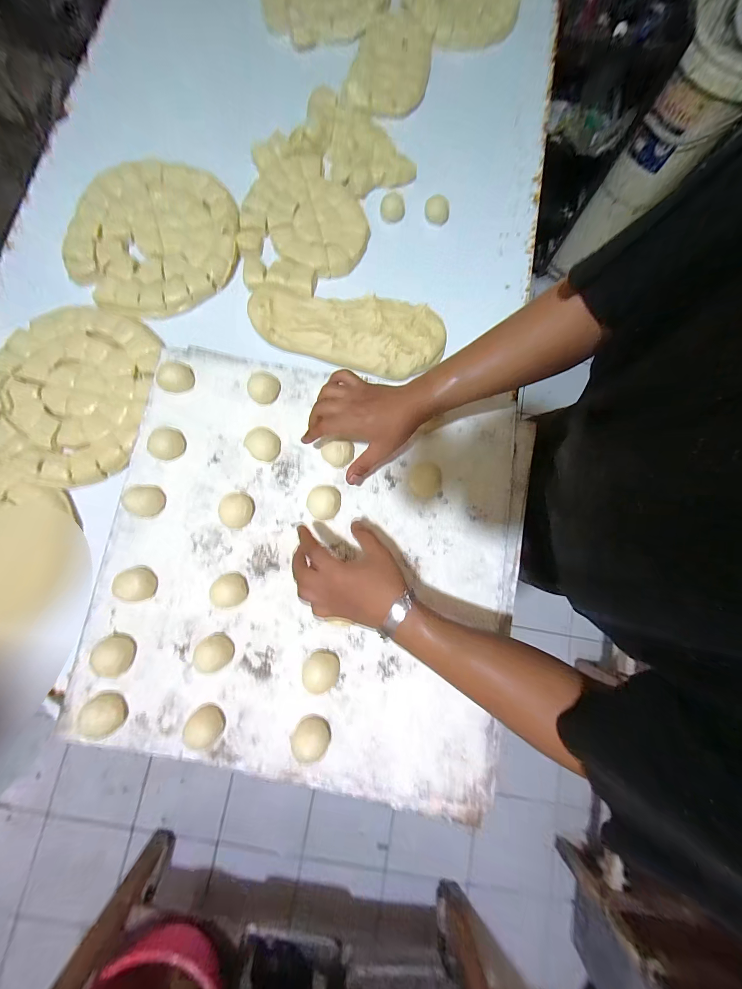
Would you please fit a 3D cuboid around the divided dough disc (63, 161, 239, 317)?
[{"bbox_3d":[-0.399,-0.477,0.609,0.294,0.029,0.301,0,81,-3],"label":"divided dough disc"}]

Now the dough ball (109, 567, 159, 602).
[{"bbox_3d":[-0.322,0.122,0.450,0.045,0.028,0.044,0,81,-3],"label":"dough ball"}]

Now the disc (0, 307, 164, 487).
[{"bbox_3d":[-0.516,-0.173,0.563,0.261,0.024,0.306,10,80,-1],"label":"disc"}]

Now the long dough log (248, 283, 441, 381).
[{"bbox_3d":[-0.043,-0.302,0.602,0.351,0.037,0.139,14,80,0],"label":"long dough log"}]

